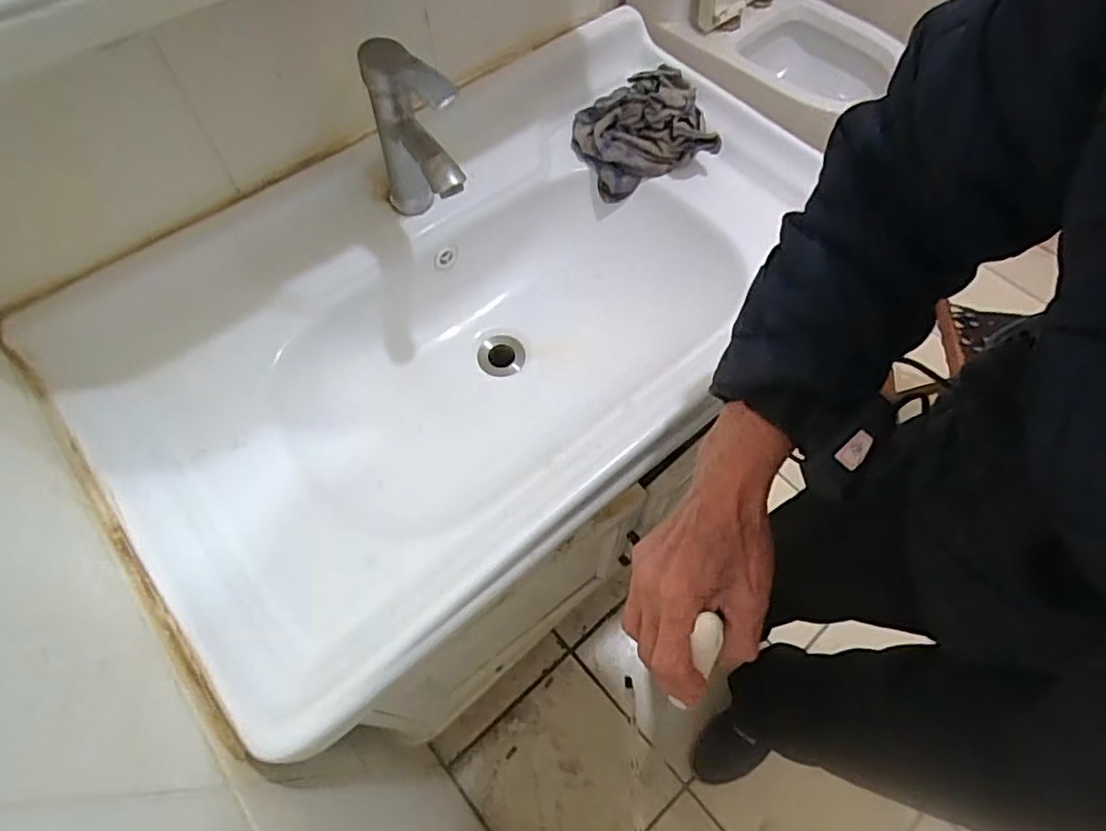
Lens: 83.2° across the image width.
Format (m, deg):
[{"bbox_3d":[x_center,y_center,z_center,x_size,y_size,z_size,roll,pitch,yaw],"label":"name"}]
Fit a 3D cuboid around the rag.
[{"bbox_3d":[0.107,-0.348,0.759,0.159,0.096,0.108,-10,62,-6],"label":"rag"}]

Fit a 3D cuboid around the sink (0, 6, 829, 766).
[{"bbox_3d":[-0.051,-0.096,0.700,0.783,0.230,0.455,-39,68,-19],"label":"sink"}]

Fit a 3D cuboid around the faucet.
[{"bbox_3d":[-0.123,-0.247,0.606,0.051,0.194,0.127,-37,68,-18],"label":"faucet"}]

